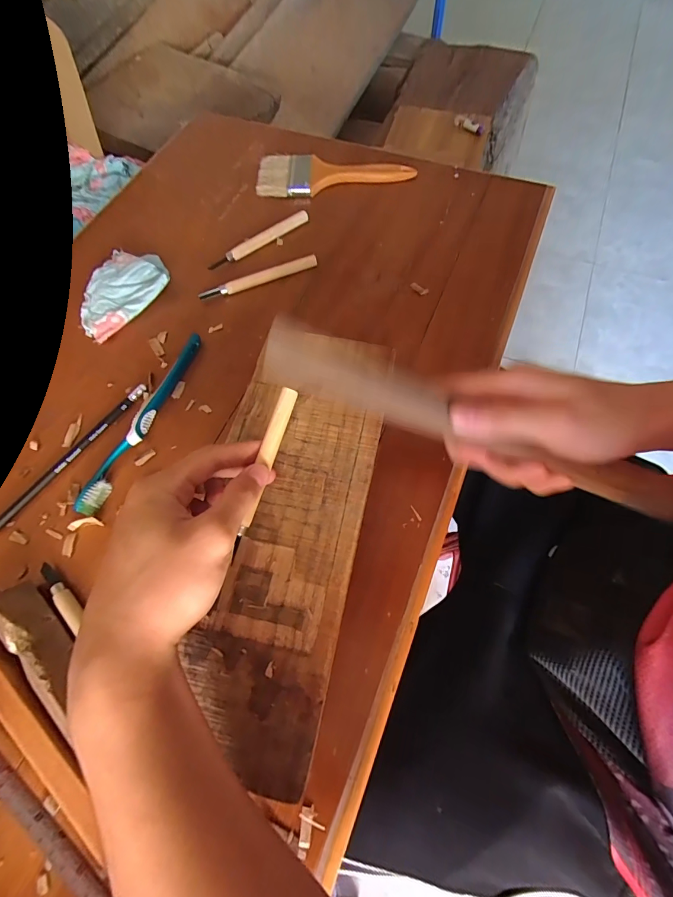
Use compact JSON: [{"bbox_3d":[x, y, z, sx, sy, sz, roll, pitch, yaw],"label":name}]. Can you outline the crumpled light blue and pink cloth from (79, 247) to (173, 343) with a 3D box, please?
[{"bbox_3d":[-0.230,-0.168,0.395,0.077,0.017,0.107,39,74,17],"label":"crumpled light blue and pink cloth"}]

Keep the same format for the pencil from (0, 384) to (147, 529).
[{"bbox_3d":[-0.233,0.006,0.327,0.011,0.005,0.171,35,73,15],"label":"pencil"}]

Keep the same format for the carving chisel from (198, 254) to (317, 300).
[{"bbox_3d":[-0.082,-0.179,0.397,0.127,0.010,0.014,-22,68,-7],"label":"carving chisel"}]

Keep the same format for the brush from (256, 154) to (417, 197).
[{"bbox_3d":[-0.002,-0.339,0.459,0.187,0.012,0.067,0,67,2],"label":"brush"}]

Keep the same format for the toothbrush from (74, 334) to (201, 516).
[{"bbox_3d":[-0.171,-0.028,0.336,0.015,0.014,0.185,21,69,11],"label":"toothbrush"}]

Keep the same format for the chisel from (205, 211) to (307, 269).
[{"bbox_3d":[-0.085,-0.234,0.422,0.126,0.012,0.013,-34,70,-11],"label":"chisel"}]

